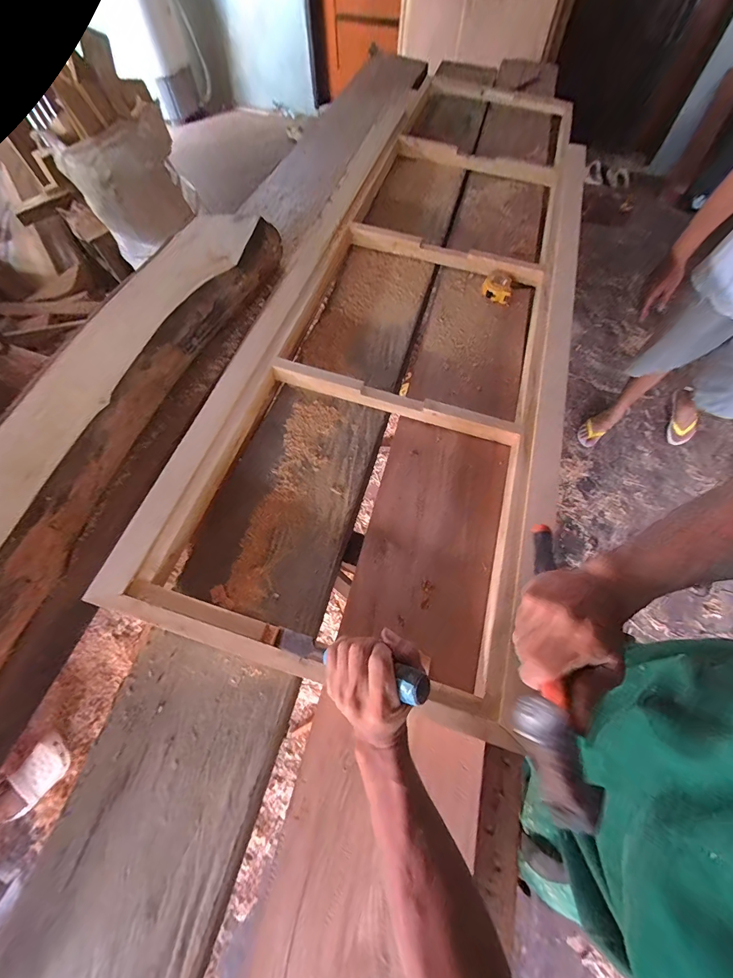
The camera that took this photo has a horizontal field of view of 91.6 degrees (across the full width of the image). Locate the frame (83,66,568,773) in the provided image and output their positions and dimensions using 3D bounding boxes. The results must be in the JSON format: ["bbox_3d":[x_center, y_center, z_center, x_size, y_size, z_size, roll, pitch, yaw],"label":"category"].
[{"bbox_3d":[0.143,-0.559,0.825,0.579,0.077,1.815,15,66,4],"label":"frame"}]

